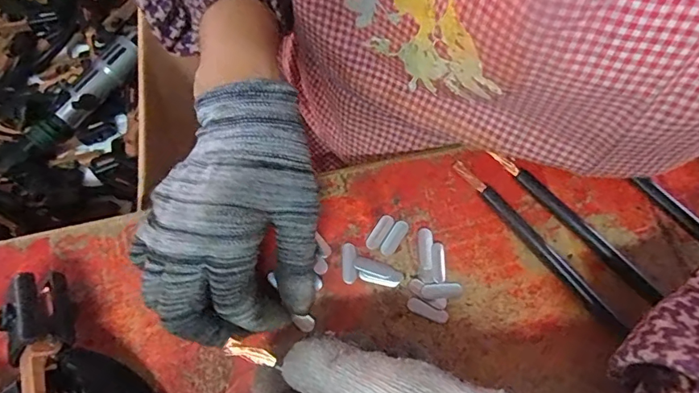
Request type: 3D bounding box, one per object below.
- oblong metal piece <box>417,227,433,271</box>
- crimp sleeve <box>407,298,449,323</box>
[{"bbox_3d":[0.043,0.029,0.269,0.008,0.004,0.024,0,70,0],"label":"oblong metal piece"},{"bbox_3d":[0.042,0.062,0.258,0.022,0.004,0.008,23,71,8],"label":"crimp sleeve"}]

